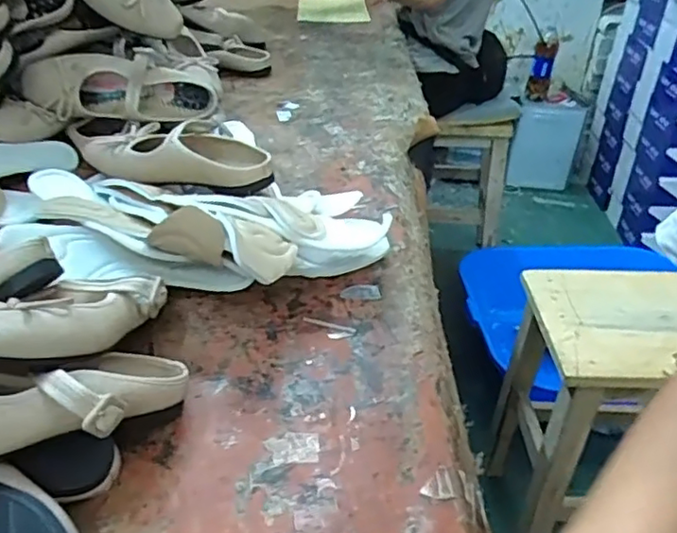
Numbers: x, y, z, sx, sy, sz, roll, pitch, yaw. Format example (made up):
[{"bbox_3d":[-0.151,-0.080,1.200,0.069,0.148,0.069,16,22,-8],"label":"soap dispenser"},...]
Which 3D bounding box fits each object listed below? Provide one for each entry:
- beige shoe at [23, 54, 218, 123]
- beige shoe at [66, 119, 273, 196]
[{"bbox_3d":[-0.283,-0.236,0.810,0.239,0.076,0.070,-6,36,-12],"label":"beige shoe"},{"bbox_3d":[-0.196,-0.135,0.706,0.262,0.058,0.074,14,37,16],"label":"beige shoe"}]

